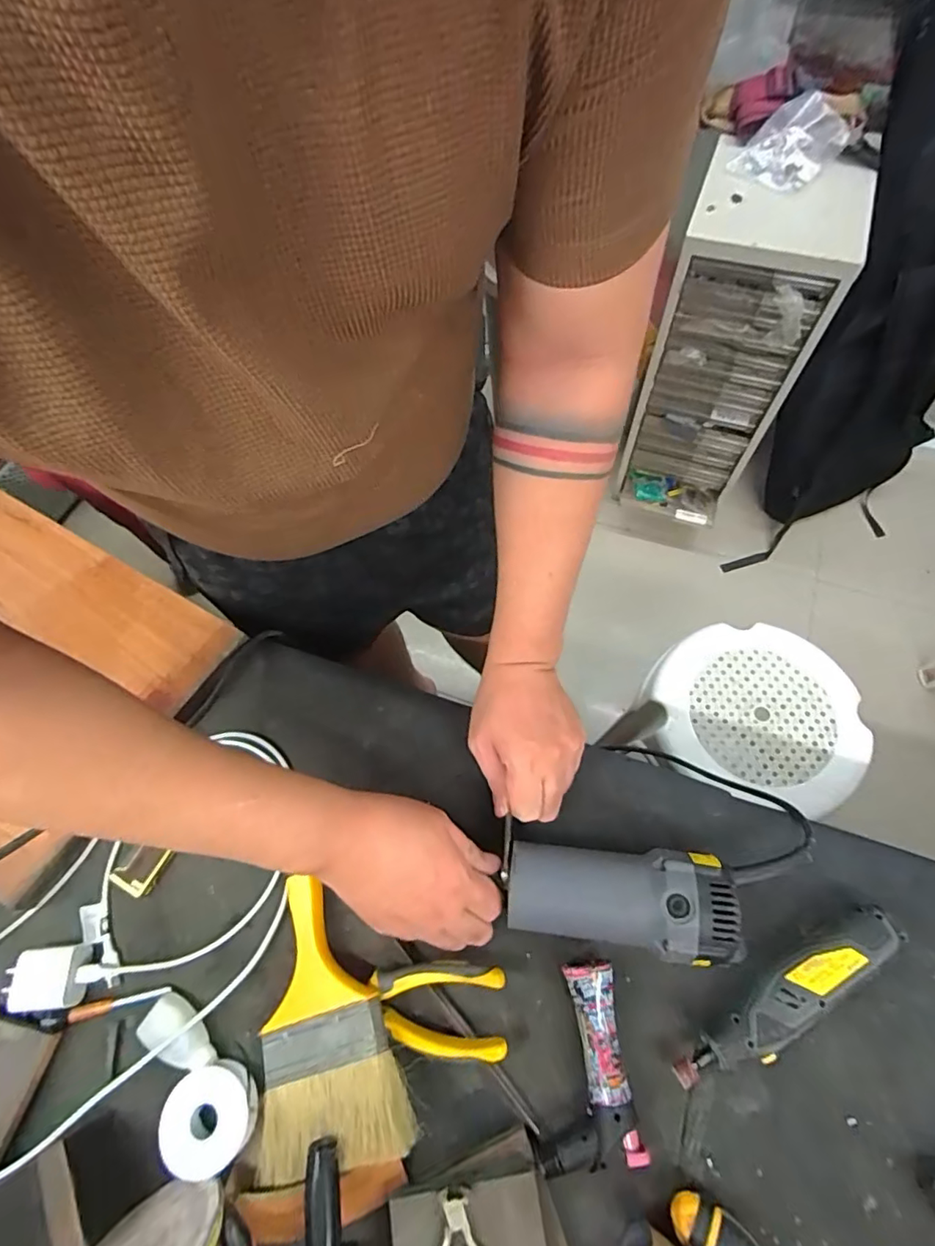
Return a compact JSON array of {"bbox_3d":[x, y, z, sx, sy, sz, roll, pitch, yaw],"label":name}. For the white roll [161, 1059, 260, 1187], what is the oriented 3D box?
[{"bbox_3d":[-0.187,0.358,0.397,0.061,0.013,0.061,-34,67,-29],"label":"white roll"}]

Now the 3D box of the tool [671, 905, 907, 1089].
[{"bbox_3d":[0.240,0.284,0.416,0.195,0.046,0.037,-28,67,-11],"label":"tool"}]

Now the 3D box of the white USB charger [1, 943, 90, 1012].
[{"bbox_3d":[-0.334,0.281,0.434,0.055,0.019,0.042,-5,65,0],"label":"white USB charger"}]

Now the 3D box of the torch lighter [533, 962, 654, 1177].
[{"bbox_3d":[0.079,0.318,0.399,0.072,0.037,0.117,-7,65,-1],"label":"torch lighter"}]

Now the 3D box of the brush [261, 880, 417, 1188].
[{"bbox_3d":[-0.108,0.291,0.414,0.107,0.021,0.179,-21,55,11],"label":"brush"}]

